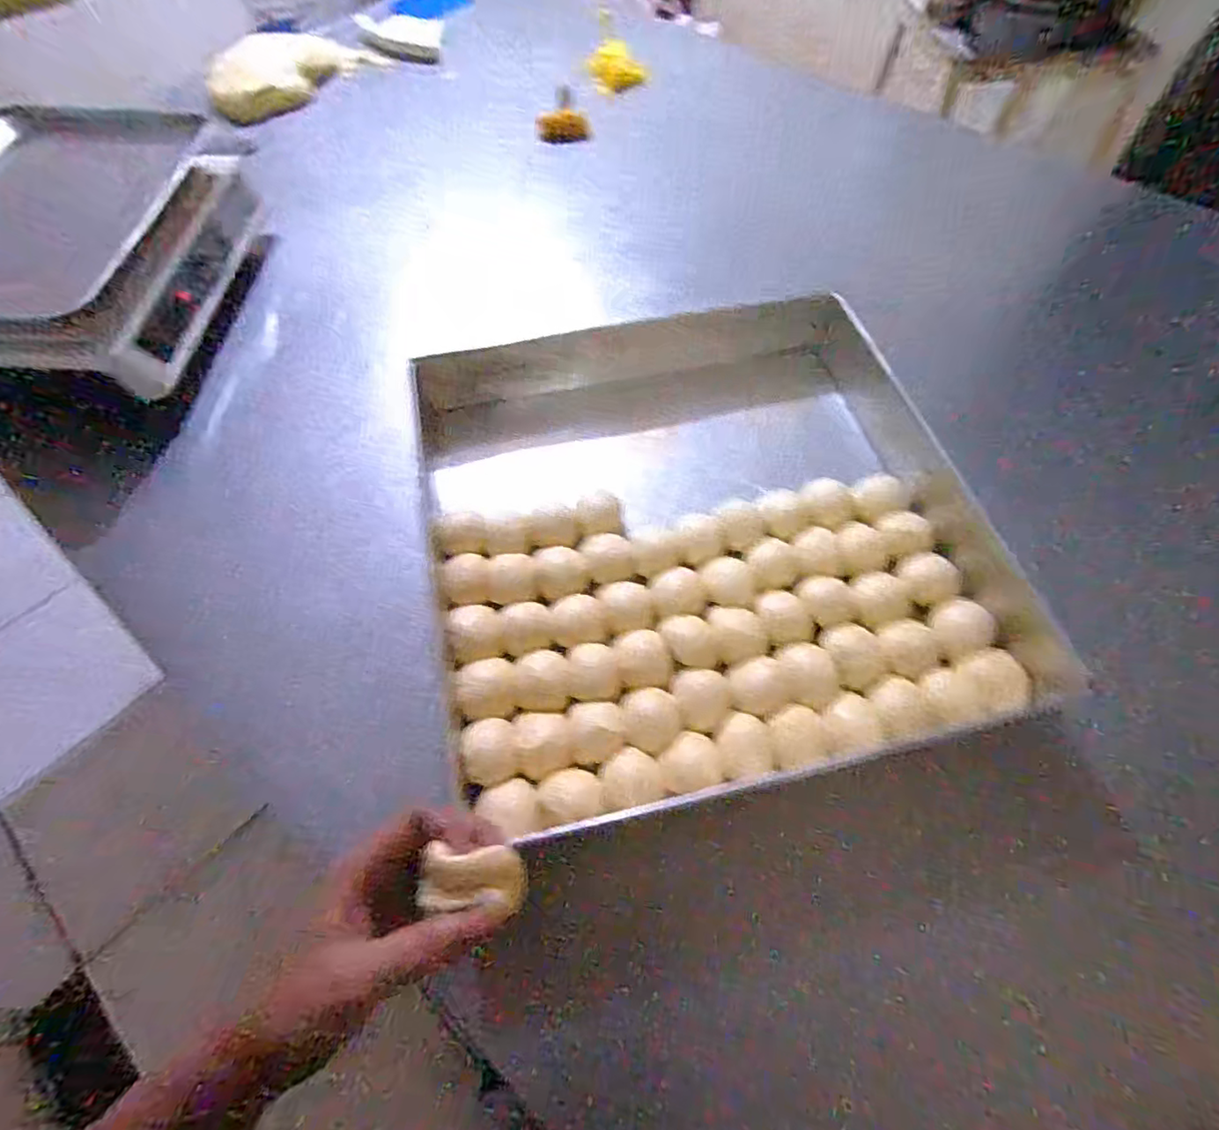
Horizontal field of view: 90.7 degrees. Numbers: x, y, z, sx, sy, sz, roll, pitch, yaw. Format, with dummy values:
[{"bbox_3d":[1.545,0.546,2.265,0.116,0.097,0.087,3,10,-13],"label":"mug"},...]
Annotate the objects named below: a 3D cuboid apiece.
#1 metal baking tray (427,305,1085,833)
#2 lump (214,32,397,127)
[{"bbox_3d":[0.065,-0.060,0.523,0.418,0.048,0.481,-11,61,-5],"label":"metal baking tray"},{"bbox_3d":[-0.448,-0.704,0.854,0.096,0.054,0.267,28,65,15],"label":"lump"}]

